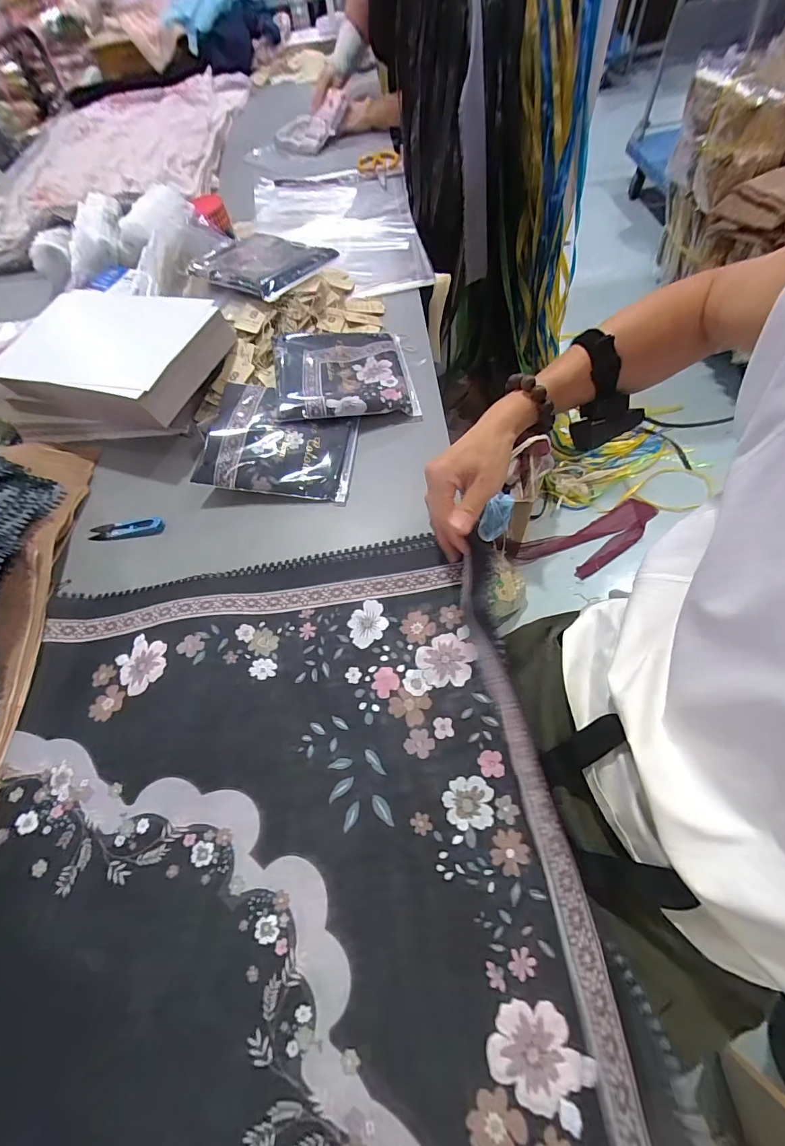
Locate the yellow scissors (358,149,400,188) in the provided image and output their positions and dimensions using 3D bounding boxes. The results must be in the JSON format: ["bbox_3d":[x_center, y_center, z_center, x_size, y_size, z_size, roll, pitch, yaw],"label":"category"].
[{"bbox_3d":[-0.030,-0.999,1.023,0.104,0.025,0.169,-10,61,1],"label":"yellow scissors"}]

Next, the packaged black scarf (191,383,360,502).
[{"bbox_3d":[-0.151,-0.185,0.563,0.198,0.023,0.172,8,70,-2],"label":"packaged black scarf"}]

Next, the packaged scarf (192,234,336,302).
[{"bbox_3d":[-0.231,-0.529,0.705,0.221,0.034,0.187,24,67,18],"label":"packaged scarf"}]

